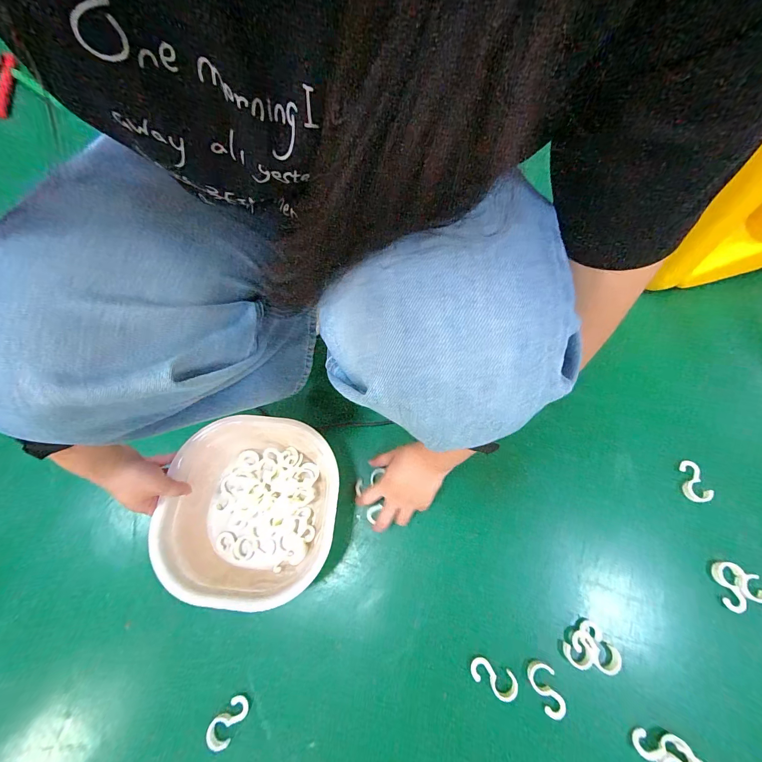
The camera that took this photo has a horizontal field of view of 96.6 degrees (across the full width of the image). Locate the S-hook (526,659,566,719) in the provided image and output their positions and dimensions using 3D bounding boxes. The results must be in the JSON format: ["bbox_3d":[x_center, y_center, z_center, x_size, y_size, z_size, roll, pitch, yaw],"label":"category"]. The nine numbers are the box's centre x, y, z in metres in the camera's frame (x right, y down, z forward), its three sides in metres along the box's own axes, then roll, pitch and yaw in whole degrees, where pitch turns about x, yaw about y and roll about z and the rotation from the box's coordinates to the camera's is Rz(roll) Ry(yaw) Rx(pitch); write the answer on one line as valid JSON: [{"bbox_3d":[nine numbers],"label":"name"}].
[{"bbox_3d":[0.208,0.385,0.424,0.032,0.007,0.057,-24,68,-5],"label":"S-hook"}]

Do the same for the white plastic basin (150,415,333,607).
[{"bbox_3d":[-0.177,0.174,0.500,0.230,0.092,0.215,-1,64,2],"label":"white plastic basin"}]

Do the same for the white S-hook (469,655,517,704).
[{"bbox_3d":[0.144,0.378,0.432,0.057,0.008,0.030,25,72,14],"label":"white S-hook"}]

